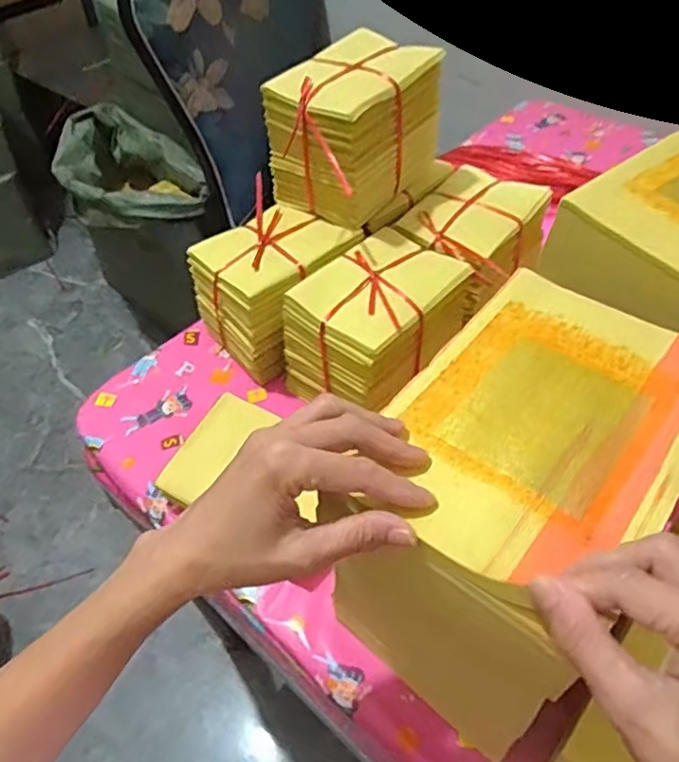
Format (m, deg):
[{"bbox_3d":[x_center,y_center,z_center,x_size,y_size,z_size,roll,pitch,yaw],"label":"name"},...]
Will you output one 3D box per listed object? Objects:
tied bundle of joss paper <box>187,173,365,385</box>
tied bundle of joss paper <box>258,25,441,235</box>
[{"bbox_3d":[-0.072,-0.111,0.686,0.151,0.121,0.128,-37,57,-26],"label":"tied bundle of joss paper"},{"bbox_3d":[0.013,-0.270,0.652,0.118,0.135,0.176,31,57,27],"label":"tied bundle of joss paper"}]

